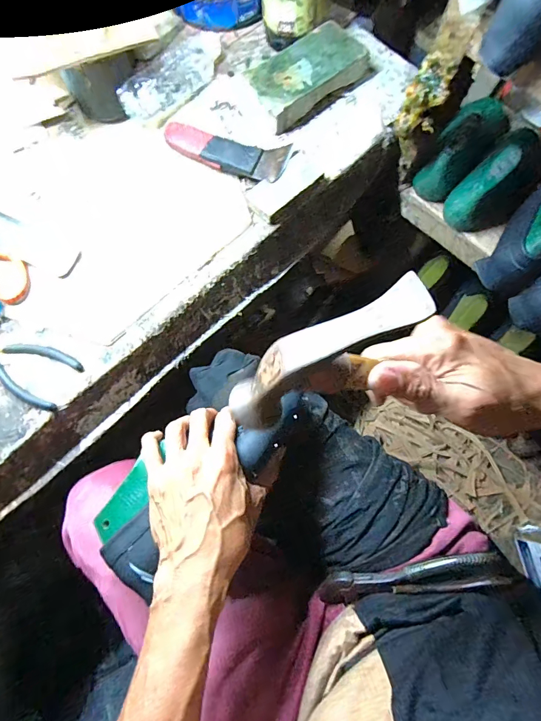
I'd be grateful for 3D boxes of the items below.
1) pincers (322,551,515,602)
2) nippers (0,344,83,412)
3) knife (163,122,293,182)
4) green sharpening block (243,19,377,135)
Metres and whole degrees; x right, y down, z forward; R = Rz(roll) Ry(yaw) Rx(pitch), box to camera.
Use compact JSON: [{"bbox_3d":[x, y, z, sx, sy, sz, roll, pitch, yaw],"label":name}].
[{"bbox_3d":[0.147,0.234,0.402,0.197,0.027,0.032,-17,74,15],"label":"pincers"},{"bbox_3d":[-0.302,-0.001,0.438,0.156,0.010,0.065,26,73,6],"label":"nippers"},{"bbox_3d":[-0.064,-0.294,0.528,0.175,0.024,0.064,21,73,4],"label":"knife"},{"bbox_3d":[0.054,-0.423,0.559,0.196,0.042,0.095,-40,78,-13],"label":"green sharpening block"}]

